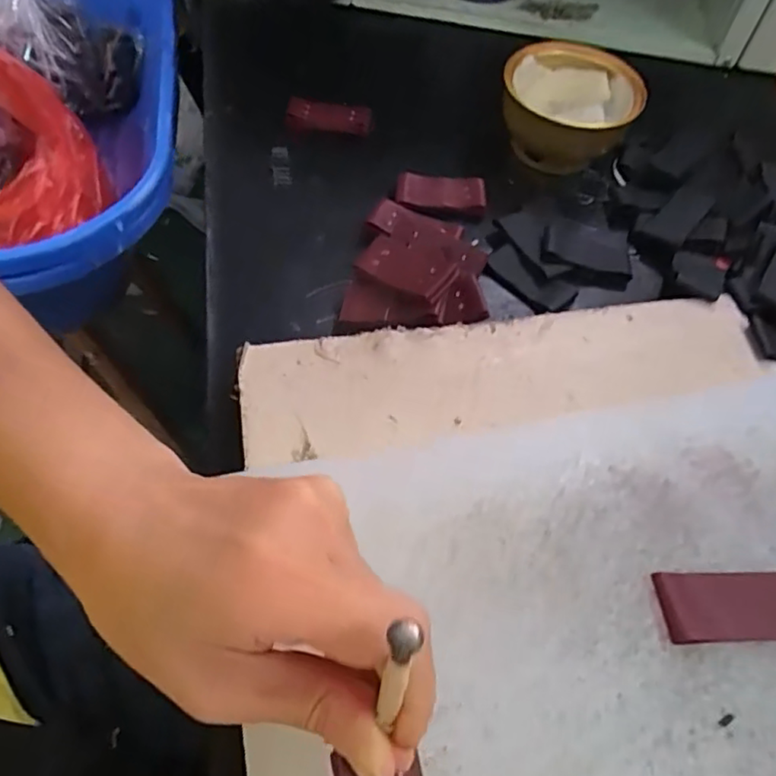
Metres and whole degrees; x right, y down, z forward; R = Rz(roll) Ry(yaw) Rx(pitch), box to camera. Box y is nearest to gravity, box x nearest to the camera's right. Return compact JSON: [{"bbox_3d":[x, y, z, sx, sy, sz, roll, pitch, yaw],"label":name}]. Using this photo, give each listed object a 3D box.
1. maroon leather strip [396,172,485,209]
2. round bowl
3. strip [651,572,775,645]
[{"bbox_3d":[0.037,-0.137,0.424,0.061,0.007,0.023,3,78,-1],"label":"maroon leather strip"},{"bbox_3d":[0.131,-0.204,0.445,0.092,0.051,0.094,1,57,-2],"label":"round bowl"},{"bbox_3d":[0.138,0.086,0.241,0.060,0.006,0.027,1,57,-2],"label":"strip"}]

